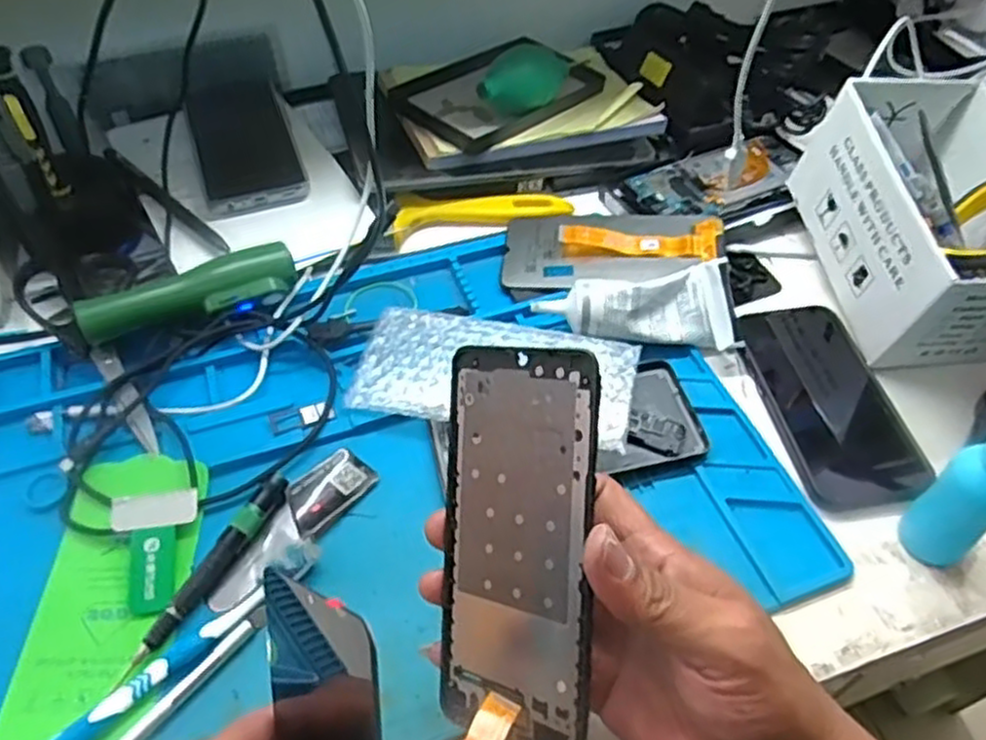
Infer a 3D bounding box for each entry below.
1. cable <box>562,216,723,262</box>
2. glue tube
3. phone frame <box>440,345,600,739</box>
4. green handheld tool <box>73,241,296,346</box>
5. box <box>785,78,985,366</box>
[{"bbox_3d":[0.108,-0.100,0.542,0.114,0.010,0.043,7,51,5],"label":"cable"},{"bbox_3d":[0.093,-0.046,0.496,0.128,0.039,0.054,3,51,2],"label":"glue tube"},{"bbox_3d":[0.009,0.071,0.299,0.073,0.159,0.004,2,1,40],"label":"phone frame"},{"bbox_3d":[-0.200,-0.049,0.495,0.134,0.040,0.031,-21,54,-17],"label":"green handheld tool"},{"bbox_3d":[0.292,-0.102,0.499,0.101,0.096,0.184,-4,51,-4],"label":"box"}]

